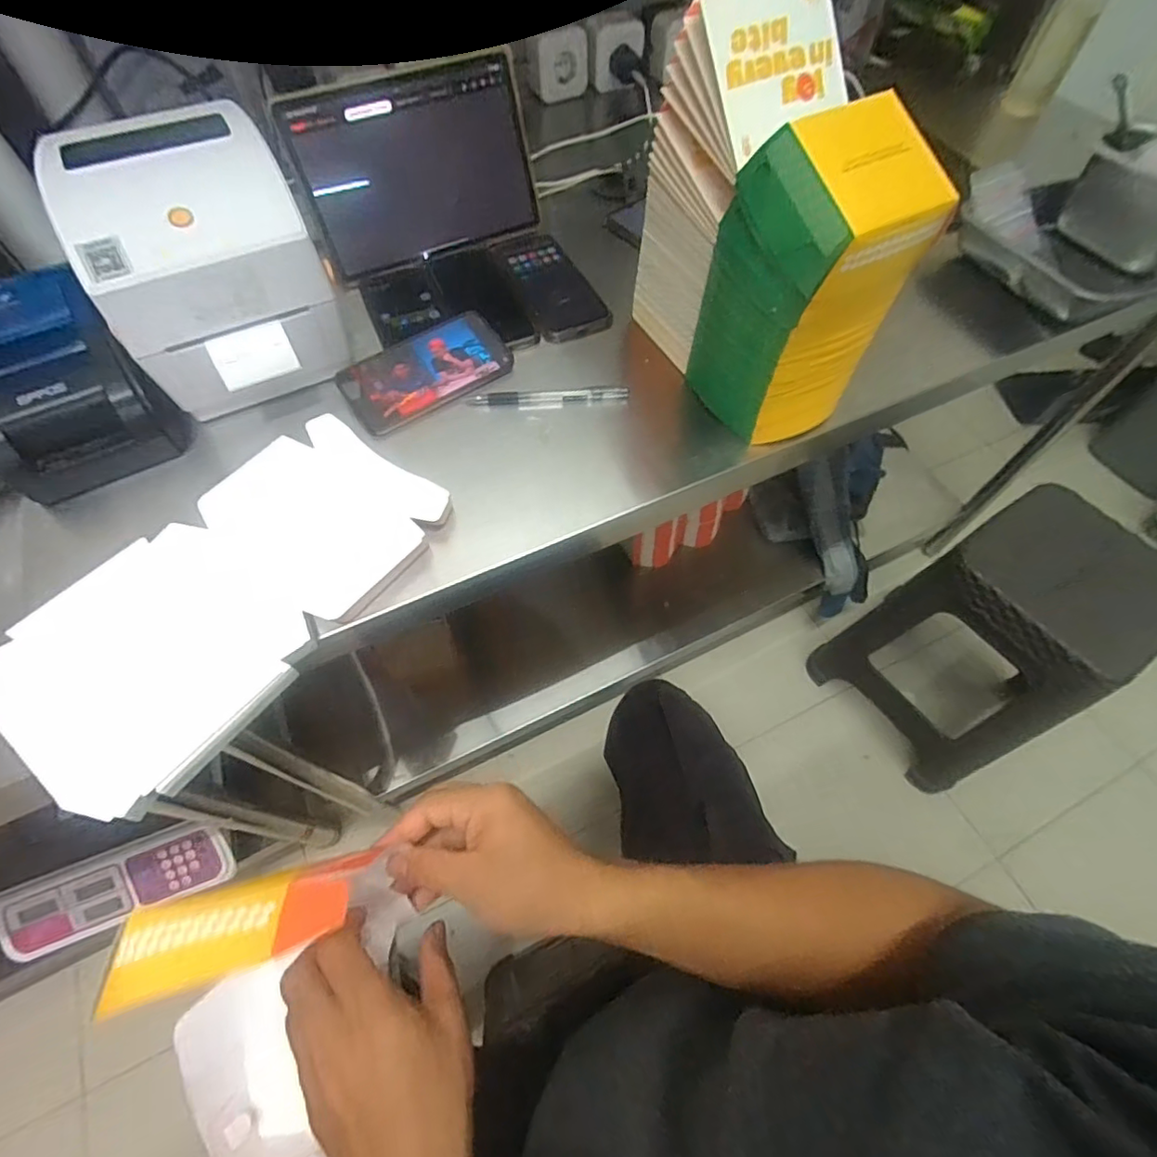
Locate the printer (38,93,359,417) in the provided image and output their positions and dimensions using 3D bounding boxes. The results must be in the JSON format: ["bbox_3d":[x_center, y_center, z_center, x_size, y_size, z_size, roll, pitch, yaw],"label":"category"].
[{"bbox_3d":[-0.324,-0.271,0.501,0.171,0.153,0.205,-25,64,-14],"label":"printer"}]

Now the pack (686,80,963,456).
[{"bbox_3d":[0.179,-0.231,0.453,0.107,0.223,0.114,-21,63,-12],"label":"pack"}]

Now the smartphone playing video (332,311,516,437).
[{"bbox_3d":[-0.148,-0.204,0.557,0.159,0.007,0.082,-32,80,-14],"label":"smartphone playing video"}]

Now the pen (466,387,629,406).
[{"bbox_3d":[-0.029,-0.177,0.552,0.153,0.008,0.013,-4,60,-2],"label":"pen"}]

